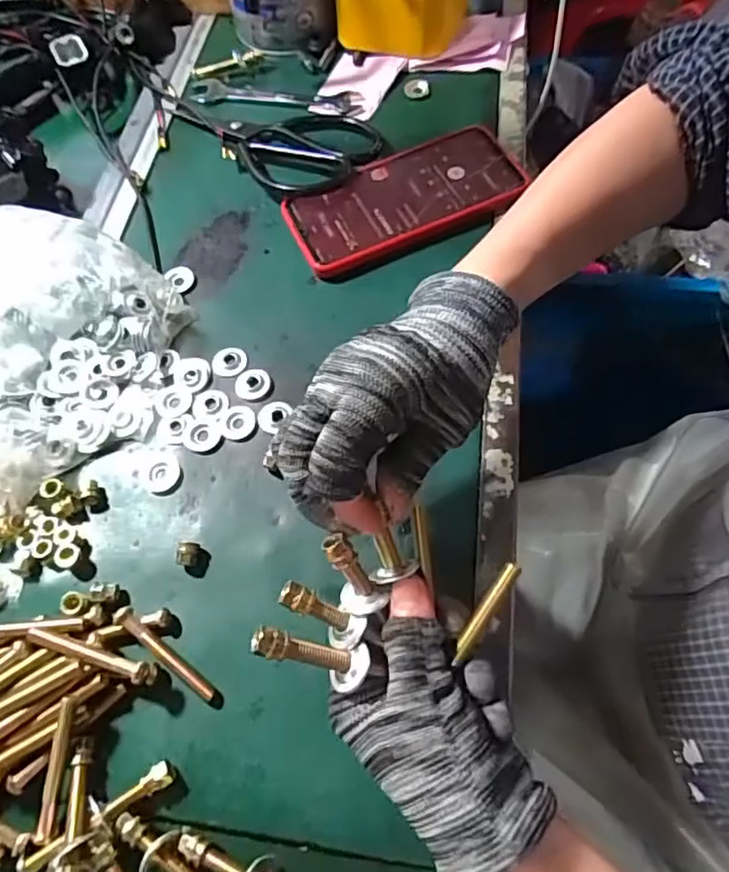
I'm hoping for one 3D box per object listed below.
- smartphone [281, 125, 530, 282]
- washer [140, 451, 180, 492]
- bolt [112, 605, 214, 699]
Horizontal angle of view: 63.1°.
[{"bbox_3d":[0.029,-0.168,0.418,0.163,0.011,0.084,-24,67,-7],"label":"smartphone"},{"bbox_3d":[-0.120,0.020,0.349,0.022,0.004,0.026,-26,64,-8],"label":"washer"},{"bbox_3d":[-0.099,0.108,0.294,0.062,0.015,0.008,35,72,20],"label":"bolt"}]

